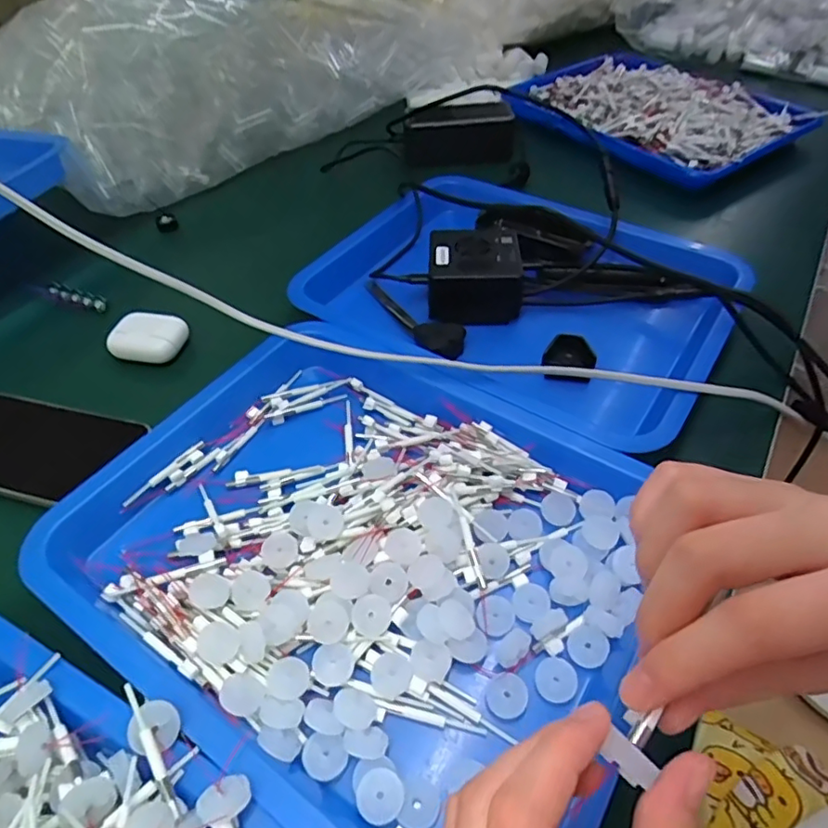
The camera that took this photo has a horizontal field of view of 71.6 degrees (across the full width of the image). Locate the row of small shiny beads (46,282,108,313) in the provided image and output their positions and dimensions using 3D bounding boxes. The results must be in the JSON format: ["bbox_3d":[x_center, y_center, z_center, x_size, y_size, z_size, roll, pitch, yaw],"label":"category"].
[{"bbox_3d":[-0.309,-0.107,0.526,0.065,0.010,0.012,16,51,14],"label":"row of small shiny beads"}]

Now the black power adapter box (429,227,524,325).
[{"bbox_3d":[0.052,-0.124,0.499,0.077,0.053,0.070,1,48,1],"label":"black power adapter box"}]

